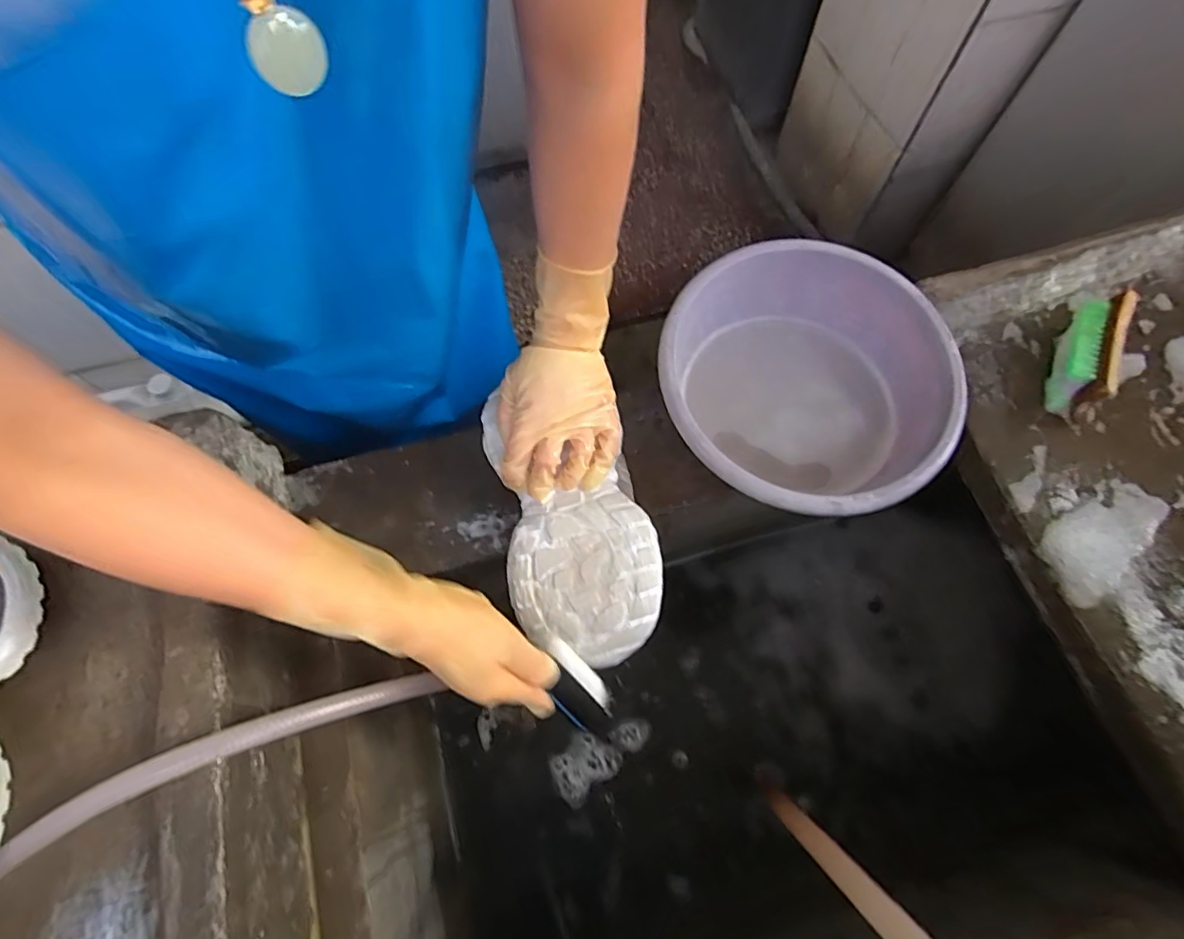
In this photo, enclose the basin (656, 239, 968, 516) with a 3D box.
[{"bbox_3d":[0.193,-0.075,0.527,0.255,0.094,0.252,0,66,0],"label":"basin"}]

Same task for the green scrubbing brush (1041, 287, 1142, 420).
[{"bbox_3d":[0.446,-0.106,0.512,0.034,0.058,0.108,28,69,12],"label":"green scrubbing brush"}]

